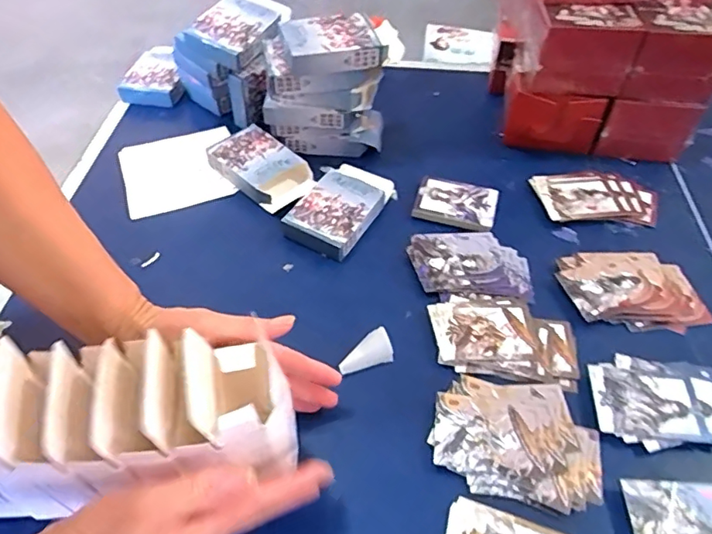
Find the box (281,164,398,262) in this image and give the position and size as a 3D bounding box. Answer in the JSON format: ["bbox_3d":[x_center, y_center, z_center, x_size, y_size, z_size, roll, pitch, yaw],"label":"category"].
[{"bbox_3d":[-0.021,-0.072,0.614,0.090,0.030,0.130,24,52,18],"label":"box"}]

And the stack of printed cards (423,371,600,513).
[{"bbox_3d":[0.134,0.140,0.447,0.137,0.008,0.102,9,49,7],"label":"stack of printed cards"}]

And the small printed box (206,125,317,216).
[{"bbox_3d":[-0.116,-0.121,0.652,0.111,0.035,0.077,33,55,24],"label":"small printed box"}]

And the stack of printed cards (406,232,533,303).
[{"bbox_3d":[0.121,-0.003,0.568,0.127,0.011,0.087,7,49,5],"label":"stack of printed cards"}]

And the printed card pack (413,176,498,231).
[{"bbox_3d":[0.115,-0.072,0.627,0.089,0.020,0.068,14,49,10],"label":"printed card pack"}]

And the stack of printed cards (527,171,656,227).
[{"bbox_3d":[0.286,-0.086,0.645,0.142,0.018,0.082,1,48,-1],"label":"stack of printed cards"}]

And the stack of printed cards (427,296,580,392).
[{"bbox_3d":[0.139,0.066,0.507,0.133,0.008,0.086,6,48,3],"label":"stack of printed cards"}]

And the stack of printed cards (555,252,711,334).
[{"bbox_3d":[0.285,0.023,0.554,0.139,0.012,0.093,-2,48,-3],"label":"stack of printed cards"}]

